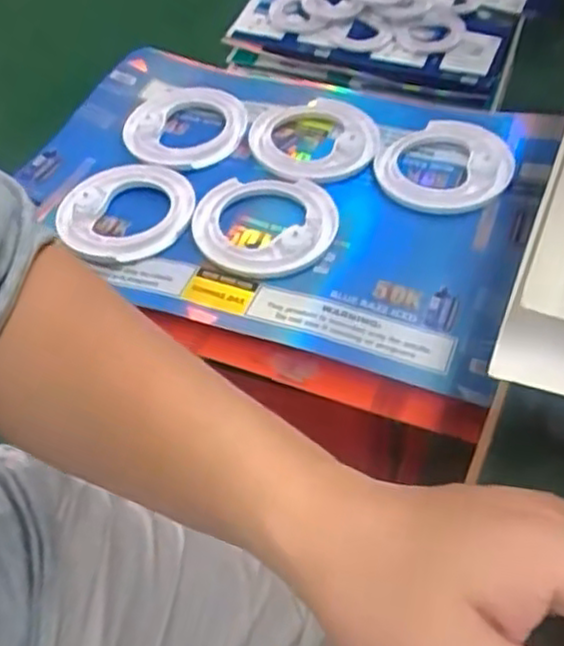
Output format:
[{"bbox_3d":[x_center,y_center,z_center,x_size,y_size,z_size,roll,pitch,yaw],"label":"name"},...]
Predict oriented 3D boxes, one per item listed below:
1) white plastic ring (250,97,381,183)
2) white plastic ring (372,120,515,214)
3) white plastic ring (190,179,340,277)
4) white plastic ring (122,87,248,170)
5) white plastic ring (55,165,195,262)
[{"bbox_3d":[0.033,-0.197,0.750,0.130,0.017,0.132,2,51,6],"label":"white plastic ring"},{"bbox_3d":[0.164,-0.163,0.718,0.129,0.022,0.129,-3,50,3],"label":"white plastic ring"},{"bbox_3d":[-0.016,-0.095,0.673,0.134,0.019,0.119,1,50,6],"label":"white plastic ring"},{"bbox_3d":[-0.109,-0.222,0.786,0.135,0.018,0.130,-3,50,3],"label":"white plastic ring"},{"bbox_3d":[-0.154,-0.119,0.712,0.128,0.014,0.128,-3,50,3],"label":"white plastic ring"}]

